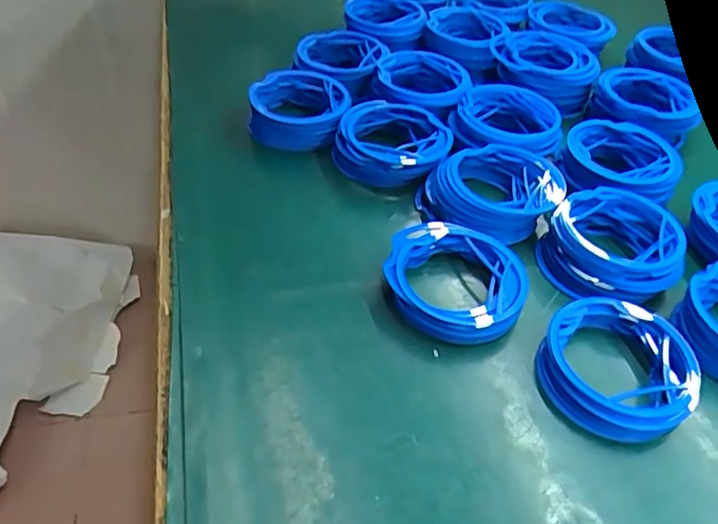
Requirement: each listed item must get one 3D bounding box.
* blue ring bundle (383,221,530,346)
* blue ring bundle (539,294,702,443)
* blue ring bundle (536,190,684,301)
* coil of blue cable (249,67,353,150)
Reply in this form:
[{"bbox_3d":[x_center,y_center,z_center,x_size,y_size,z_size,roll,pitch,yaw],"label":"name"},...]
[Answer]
[{"bbox_3d":[0.070,0.014,0.440,0.100,0.026,0.097,3,43,-3],"label":"blue ring bundle"},{"bbox_3d":[0.173,0.070,0.400,0.098,0.028,0.094,3,43,-3],"label":"blue ring bundle"},{"bbox_3d":[0.196,-0.011,0.473,0.104,0.042,0.100,17,45,12],"label":"blue ring bundle"},{"bbox_3d":[-0.058,-0.146,0.584,0.096,0.048,0.090,4,43,-2],"label":"coil of blue cable"}]

